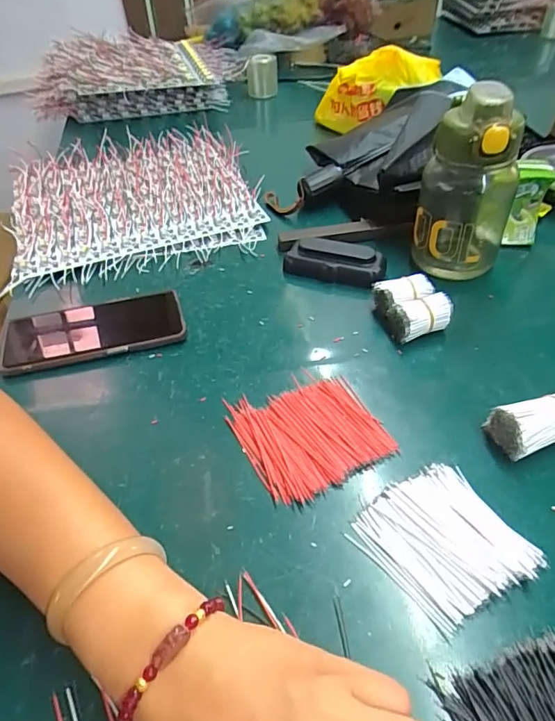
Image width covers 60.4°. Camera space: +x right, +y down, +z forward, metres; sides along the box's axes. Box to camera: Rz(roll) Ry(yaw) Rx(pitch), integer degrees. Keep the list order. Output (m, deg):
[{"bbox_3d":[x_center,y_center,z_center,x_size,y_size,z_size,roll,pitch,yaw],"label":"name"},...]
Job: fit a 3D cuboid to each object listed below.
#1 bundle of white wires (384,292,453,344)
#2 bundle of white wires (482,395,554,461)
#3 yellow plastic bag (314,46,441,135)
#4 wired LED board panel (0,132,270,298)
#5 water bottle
[{"bbox_3d":[0.130,-0.038,0.437,0.054,0.032,0.029,-8,46,-6],"label":"bundle of white wires"},{"bbox_3d":[0.202,0.043,0.349,0.086,0.037,0.035,-12,46,-9],"label":"bundle of white wires"},{"bbox_3d":[0.135,-0.408,0.717,0.194,0.084,0.055,-13,36,36],"label":"yellow plastic bag"},{"bbox_3d":[-0.193,-0.220,0.635,0.306,0.033,0.312,-12,46,-10],"label":"wired LED board panel"},{"bbox_3d":[0.189,-0.175,0.468,0.085,0.177,0.104,17,48,18],"label":"water bottle"}]

